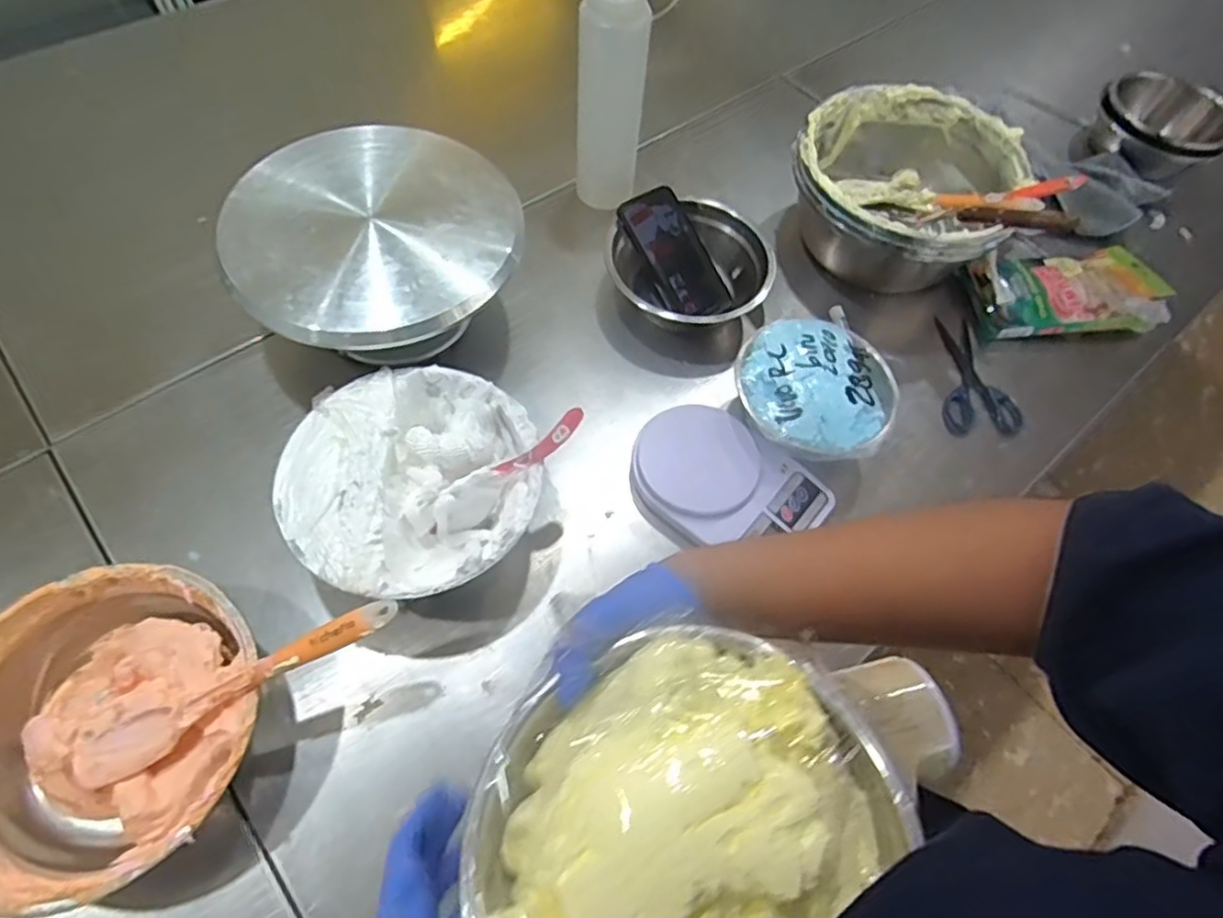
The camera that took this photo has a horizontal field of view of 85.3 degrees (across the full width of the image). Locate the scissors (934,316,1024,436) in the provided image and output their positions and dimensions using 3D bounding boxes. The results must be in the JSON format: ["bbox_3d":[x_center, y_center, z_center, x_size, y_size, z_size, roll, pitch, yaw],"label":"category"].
[{"bbox_3d":[0.427,-0.102,0.799,0.086,0.008,0.162,-1,62,-4],"label":"scissors"}]

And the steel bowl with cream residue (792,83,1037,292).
[{"bbox_3d":[0.354,-0.332,0.836,0.247,0.127,0.263,2,62,-3],"label":"steel bowl with cream residue"}]

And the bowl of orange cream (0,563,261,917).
[{"bbox_3d":[-0.384,0.206,0.518,0.223,0.084,0.221,2,62,-3],"label":"bowl of orange cream"}]

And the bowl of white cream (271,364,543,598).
[{"bbox_3d":[-0.178,0.027,0.620,0.215,0.109,0.219,2,62,-3],"label":"bowl of white cream"}]

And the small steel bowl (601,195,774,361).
[{"bbox_3d":[0.090,-0.220,0.795,0.178,0.076,0.170,2,62,-3],"label":"small steel bowl"}]

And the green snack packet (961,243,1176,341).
[{"bbox_3d":[0.567,-0.212,0.832,0.223,0.059,0.112,-4,62,-6],"label":"green snack packet"}]

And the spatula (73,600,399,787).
[{"bbox_3d":[-0.279,0.172,0.498,0.252,0.024,0.039,-28,66,-1],"label":"spatula"}]

